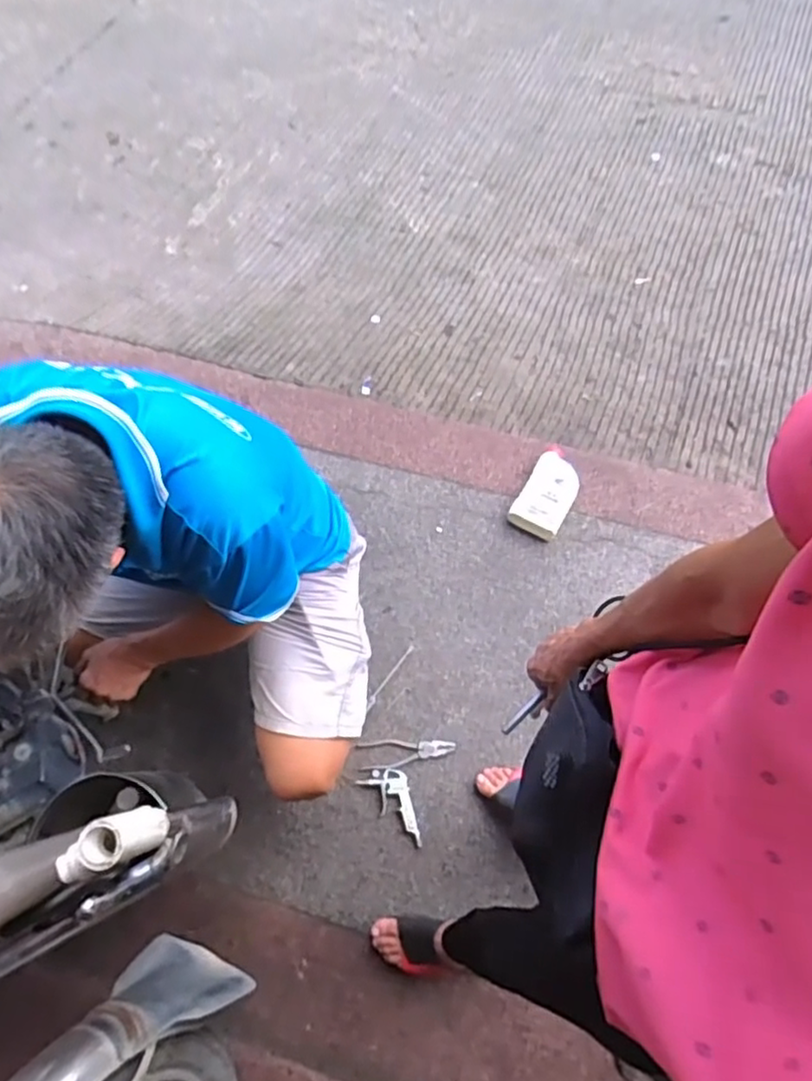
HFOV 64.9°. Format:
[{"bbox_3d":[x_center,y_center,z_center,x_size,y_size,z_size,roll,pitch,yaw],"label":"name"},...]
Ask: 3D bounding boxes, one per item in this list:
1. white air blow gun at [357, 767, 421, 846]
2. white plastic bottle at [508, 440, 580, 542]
[{"bbox_3d":[-0.028,0.525,1.241,0.090,0.018,0.144,-14,61,-11],"label":"white air blow gun"},{"bbox_3d":[0.355,-0.124,1.558,0.122,0.083,0.256,28,68,13],"label":"white plastic bottle"}]

